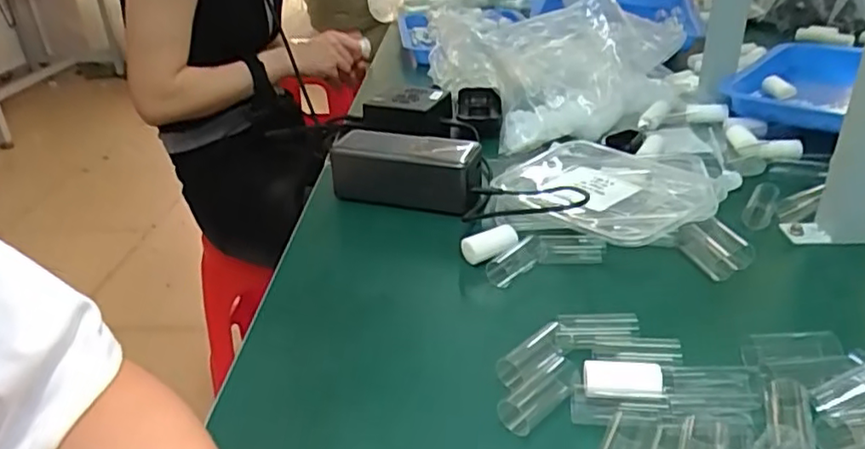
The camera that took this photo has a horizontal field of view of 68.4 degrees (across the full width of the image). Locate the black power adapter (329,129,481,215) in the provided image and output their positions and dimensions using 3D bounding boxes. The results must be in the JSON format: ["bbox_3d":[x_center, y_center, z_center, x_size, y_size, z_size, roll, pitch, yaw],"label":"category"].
[{"bbox_3d":[-0.022,-0.051,0.571,0.129,0.053,0.052,7,31,16],"label":"black power adapter"}]

